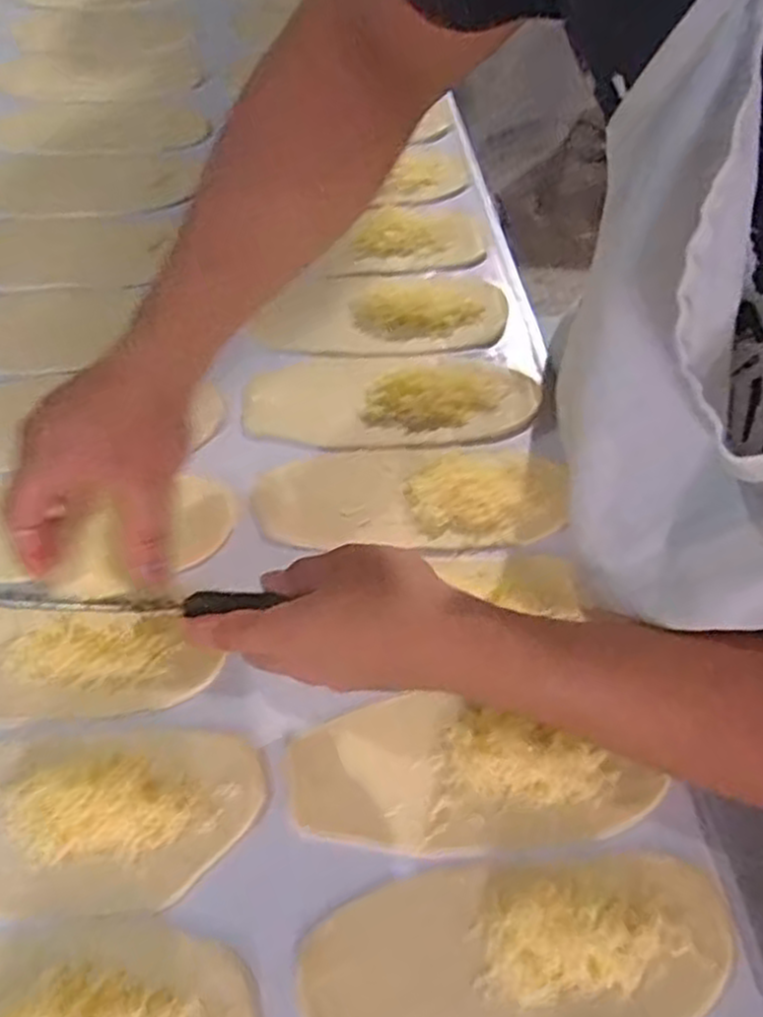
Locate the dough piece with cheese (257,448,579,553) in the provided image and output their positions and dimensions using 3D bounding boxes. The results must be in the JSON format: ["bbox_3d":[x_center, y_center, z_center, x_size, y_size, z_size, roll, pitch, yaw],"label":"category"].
[{"bbox_3d":[0.024,-0.011,0.568,0.225,0.023,0.086,-3,56,-5],"label":"dough piece with cheese"}]

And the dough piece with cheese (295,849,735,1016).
[{"bbox_3d":[0.073,0.230,0.405,0.221,0.016,0.089,-5,56,-6],"label":"dough piece with cheese"}]

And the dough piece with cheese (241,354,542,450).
[{"bbox_3d":[0.009,-0.088,0.614,0.226,0.015,0.088,-3,56,-5],"label":"dough piece with cheese"}]

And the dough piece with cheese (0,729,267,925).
[{"bbox_3d":[-0.182,0.170,0.430,0.223,0.024,0.093,-3,56,-5],"label":"dough piece with cheese"}]

